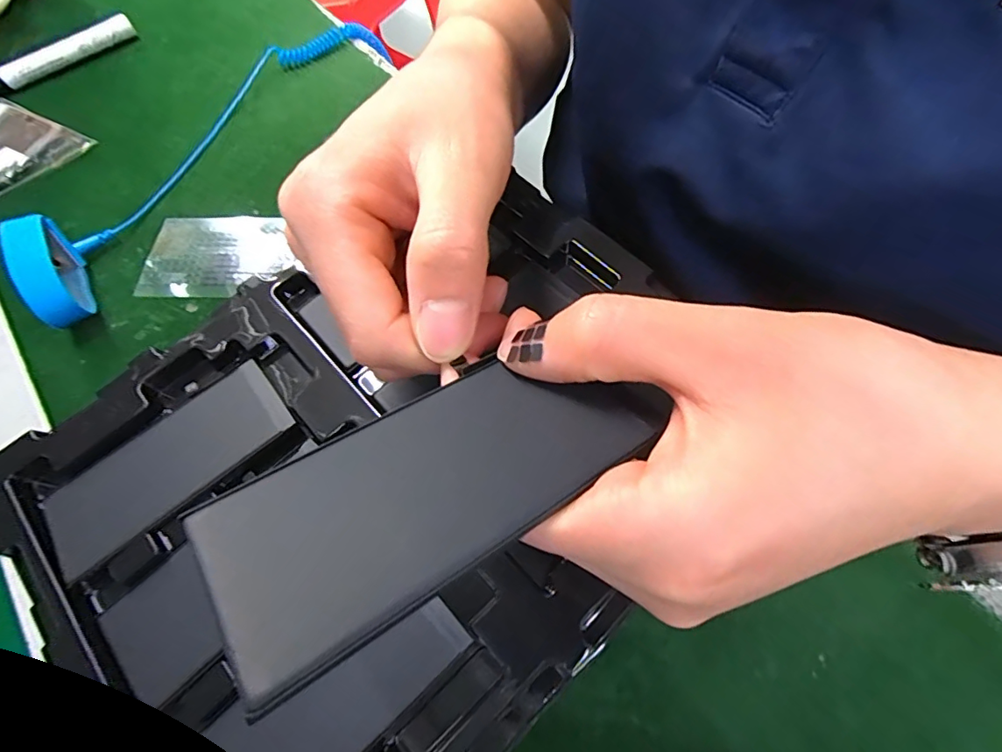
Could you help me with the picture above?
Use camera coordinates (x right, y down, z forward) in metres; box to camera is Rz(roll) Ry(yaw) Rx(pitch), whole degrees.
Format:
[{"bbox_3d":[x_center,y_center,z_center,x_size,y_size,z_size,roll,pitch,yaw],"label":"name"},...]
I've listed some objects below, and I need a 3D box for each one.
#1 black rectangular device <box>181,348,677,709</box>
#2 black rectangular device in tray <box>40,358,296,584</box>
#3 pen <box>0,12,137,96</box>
[{"bbox_3d":[-0.013,0.021,0.115,0.088,0.004,0.043,-30,53,-24],"label":"black rectangular device"},{"bbox_3d":[-0.141,0.040,0.218,0.105,0.016,0.045,-40,68,-15],"label":"black rectangular device in tray"},{"bbox_3d":[-0.353,-0.241,0.397,0.142,0.020,0.013,-39,69,-15],"label":"pen"}]

